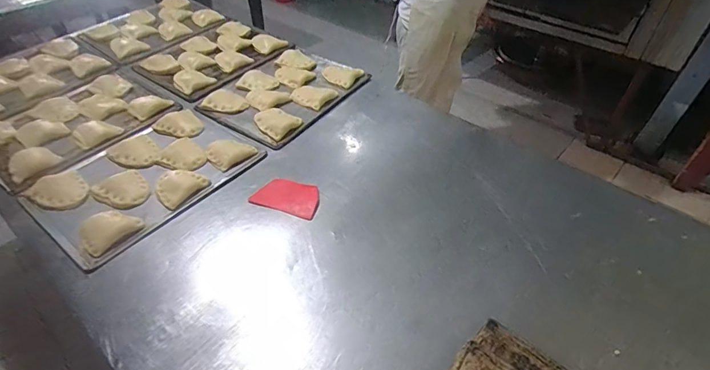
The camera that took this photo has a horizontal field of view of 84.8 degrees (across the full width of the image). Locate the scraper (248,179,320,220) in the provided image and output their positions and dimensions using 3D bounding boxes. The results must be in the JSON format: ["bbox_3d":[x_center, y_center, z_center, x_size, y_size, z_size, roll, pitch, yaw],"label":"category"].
[{"bbox_3d":[-0.149,0.025,0.863,0.149,0.009,0.088,14,45,13],"label":"scraper"}]

